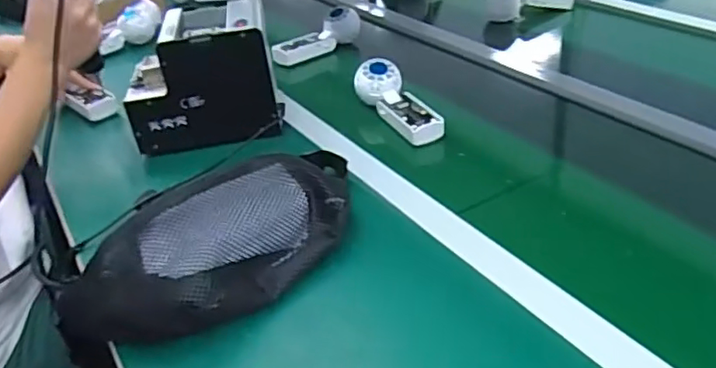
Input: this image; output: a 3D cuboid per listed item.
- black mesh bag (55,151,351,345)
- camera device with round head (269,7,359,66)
[{"bbox_3d":[-0.109,0.047,0.568,0.309,0.070,0.127,-31,42,-30],"label":"black mesh bag"},{"bbox_3d":[-0.072,-0.252,1.057,0.175,0.065,0.050,-24,38,-26],"label":"camera device with round head"}]

